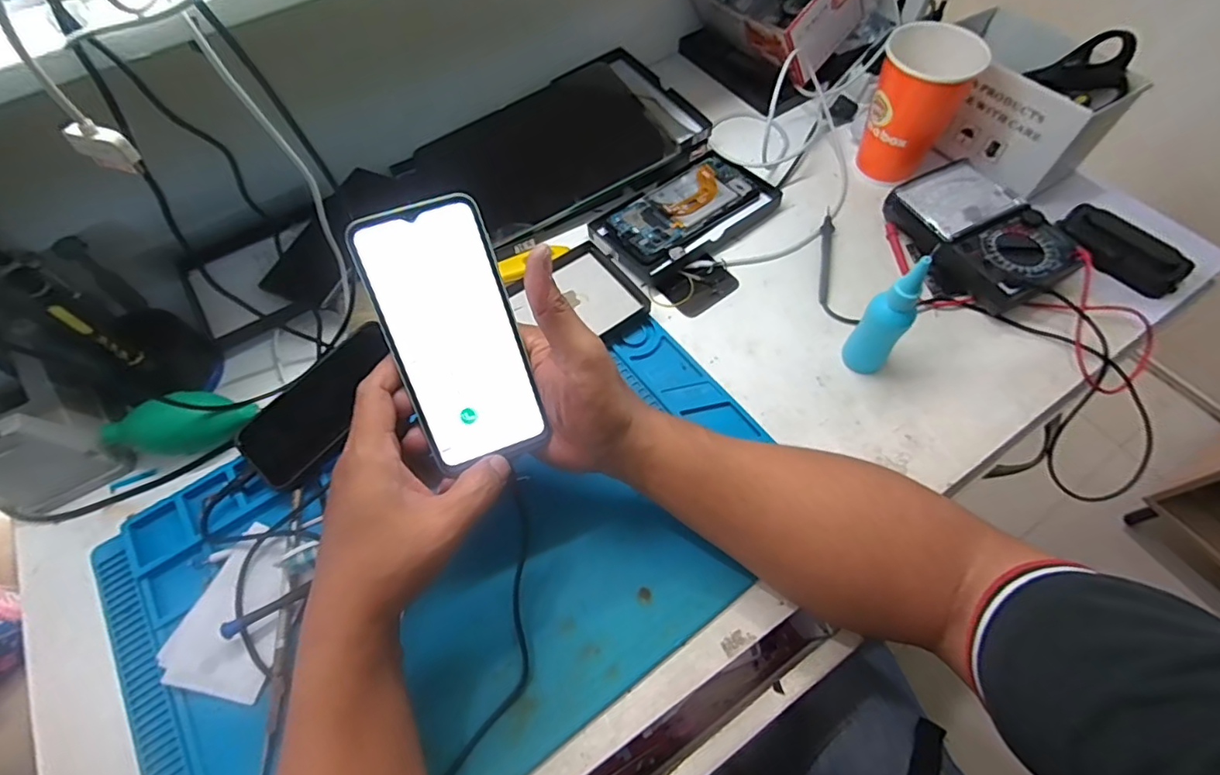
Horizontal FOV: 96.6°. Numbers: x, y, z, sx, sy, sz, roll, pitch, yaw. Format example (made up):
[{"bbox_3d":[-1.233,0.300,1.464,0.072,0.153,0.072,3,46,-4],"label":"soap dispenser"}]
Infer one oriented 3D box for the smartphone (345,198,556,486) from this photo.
[{"bbox_3d":[-0.095,-0.029,0.336,0.074,0.006,0.162,-18,107,-7],"label":"smartphone"}]

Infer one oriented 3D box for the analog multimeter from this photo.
[{"bbox_3d":[0.345,-0.144,0.514,0.112,0.036,0.166,-19,62,-8],"label":"analog multimeter"}]

